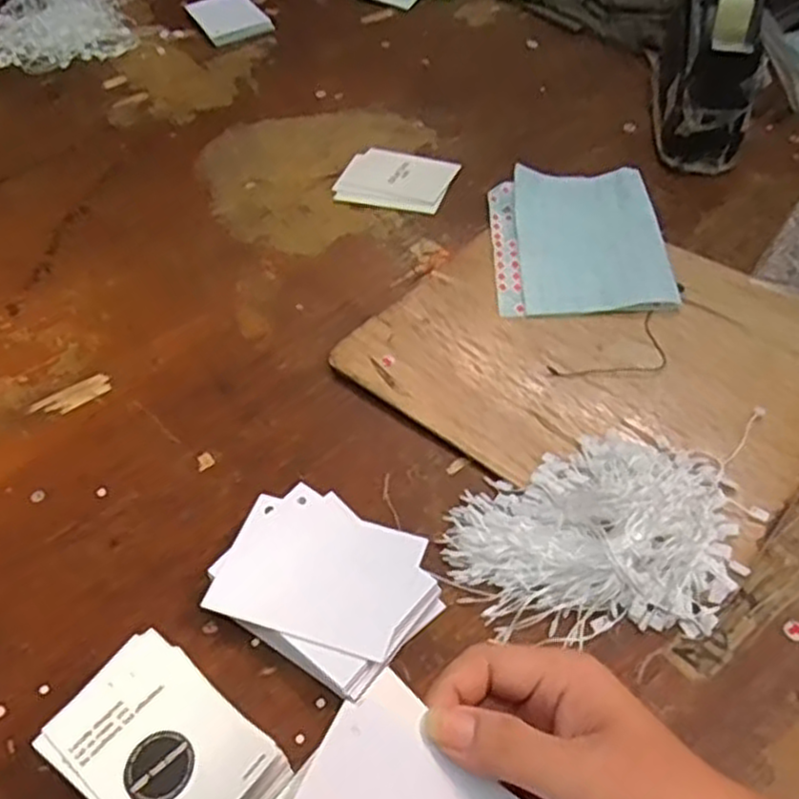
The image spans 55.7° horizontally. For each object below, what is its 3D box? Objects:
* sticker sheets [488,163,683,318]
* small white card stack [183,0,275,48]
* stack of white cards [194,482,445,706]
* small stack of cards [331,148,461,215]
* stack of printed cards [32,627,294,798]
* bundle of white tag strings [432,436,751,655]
[{"bbox_3d":[0.133,-0.122,0.563,0.123,0.011,0.155,-2,50,5],"label":"sticker sheets"},{"bbox_3d":[-0.189,-0.425,0.837,0.069,0.015,0.100,-26,53,-14],"label":"small white card stack"},{"bbox_3d":[-0.038,0.097,0.397,0.107,0.022,0.086,26,58,25],"label":"stack of white cards"},{"bbox_3d":[-0.003,-0.186,0.634,0.093,0.005,0.071,15,54,18],"label":"small stack of cards"},{"bbox_3d":[-0.102,0.161,0.337,0.100,0.040,0.072,30,60,27],"label":"stack of printed cards"},{"bbox_3d":[0.102,0.064,0.401,0.151,0.026,0.112,-3,50,4],"label":"bundle of white tag strings"}]

